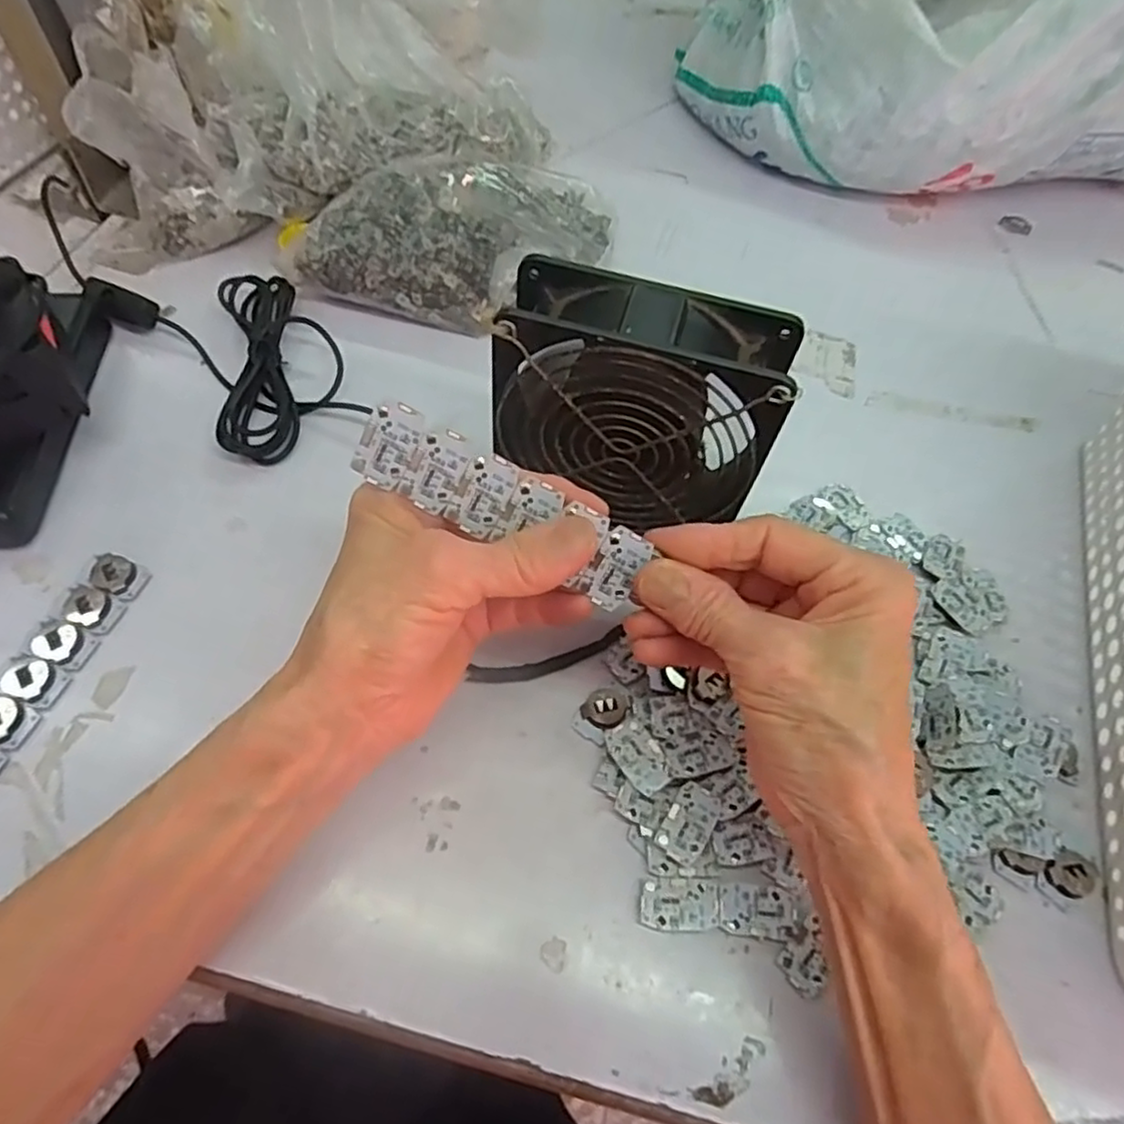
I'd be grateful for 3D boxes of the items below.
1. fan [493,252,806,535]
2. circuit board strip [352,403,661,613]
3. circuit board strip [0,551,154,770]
[{"bbox_3d":[0.031,-0.062,0.313,0.114,0.120,0.048,19,60,6],"label":"fan"},{"bbox_3d":[-0.020,-0.019,0.241,0.105,0.028,0.004,28,17,-7],"label":"circuit board strip"},{"bbox_3d":[-0.218,0.042,0.291,0.026,0.009,0.106,18,58,7],"label":"circuit board strip"}]

